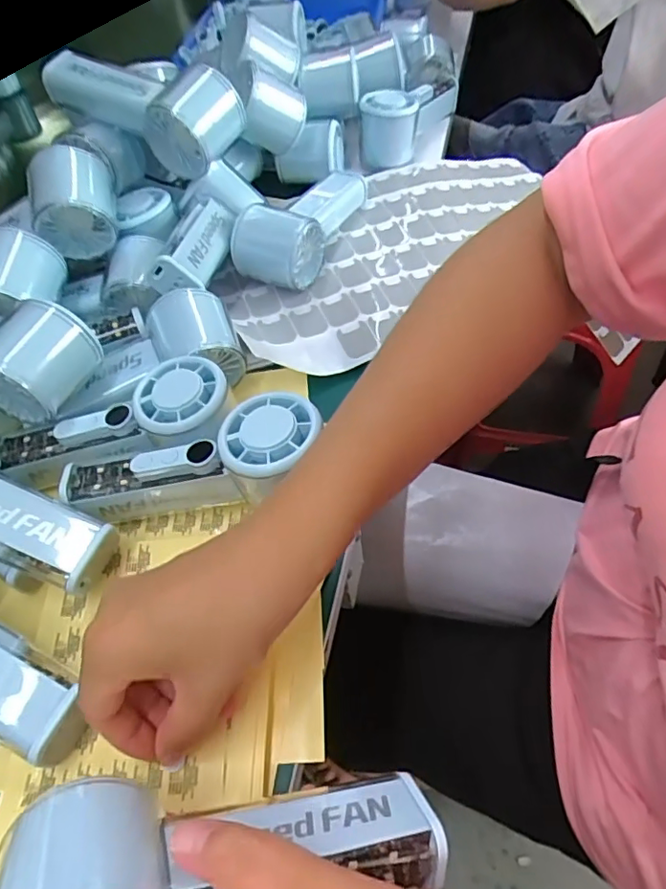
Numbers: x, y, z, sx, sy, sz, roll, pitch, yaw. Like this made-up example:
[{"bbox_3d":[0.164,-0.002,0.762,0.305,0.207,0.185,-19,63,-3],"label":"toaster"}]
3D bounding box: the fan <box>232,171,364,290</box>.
[{"bbox_3d":[-0.021,-0.198,0.469,0.065,0.048,0.153,21,58,21],"label":"fan"}]

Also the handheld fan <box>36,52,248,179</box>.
[{"bbox_3d":[-0.149,-0.267,0.435,0.154,0.056,0.061,24,60,23],"label":"handheld fan"}]

